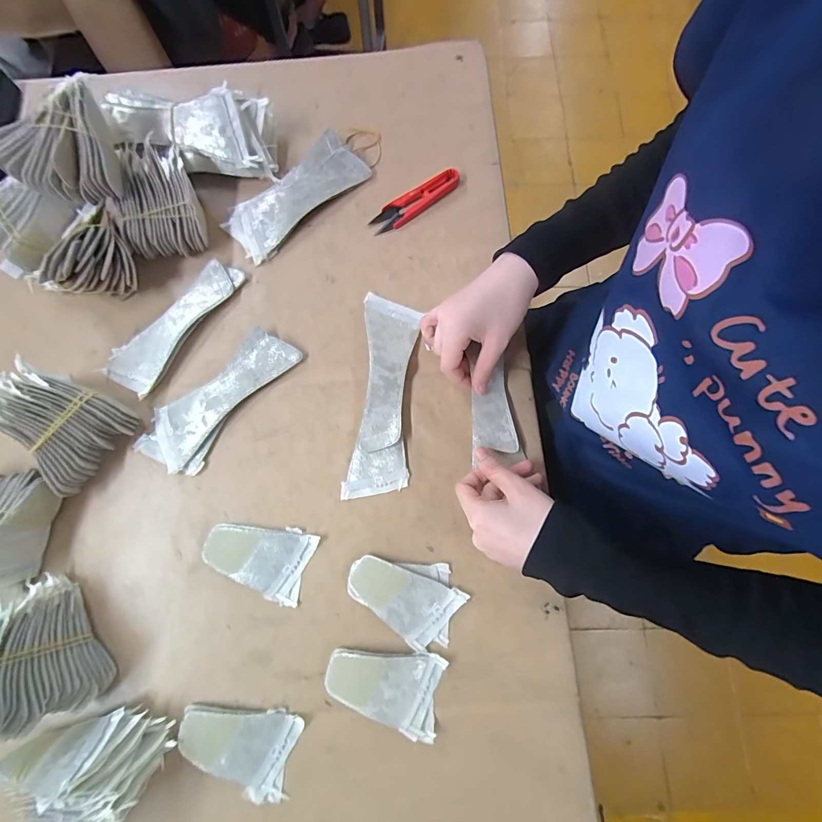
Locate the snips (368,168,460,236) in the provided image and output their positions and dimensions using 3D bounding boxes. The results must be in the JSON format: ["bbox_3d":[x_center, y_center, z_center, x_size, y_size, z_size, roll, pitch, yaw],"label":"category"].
[{"bbox_3d":[0.006,-0.244,0.459,0.113,0.015,0.029,-33,78,-7],"label":"snips"}]

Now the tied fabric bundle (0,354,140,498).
[{"bbox_3d":[-0.333,0.013,0.371,0.098,0.063,0.089,29,78,8],"label":"tied fabric bundle"}]

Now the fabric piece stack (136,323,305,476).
[{"bbox_3d":[-0.196,-0.015,0.402,0.071,0.013,0.171,37,80,9],"label":"fabric piece stack"}]

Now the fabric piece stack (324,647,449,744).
[{"bbox_3d":[-0.023,0.231,0.336,0.096,0.014,0.060,12,77,4],"label":"fabric piece stack"}]

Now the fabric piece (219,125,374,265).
[{"bbox_3d":[-0.131,-0.248,0.456,0.169,0.025,0.066,-41,79,-8],"label":"fabric piece"}]

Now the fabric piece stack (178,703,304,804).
[{"bbox_3d":[-0.145,0.277,0.328,0.096,0.013,0.062,12,77,4],"label":"fabric piece stack"}]

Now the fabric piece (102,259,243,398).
[{"bbox_3d":[-0.252,-0.096,0.424,0.064,0.016,0.165,32,79,8],"label":"fabric piece"}]

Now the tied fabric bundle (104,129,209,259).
[{"bbox_3d":[-0.279,-0.232,0.437,0.084,0.055,0.117,-24,77,-5],"label":"tied fabric bundle"}]

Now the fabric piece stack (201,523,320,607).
[{"bbox_3d":[-0.140,0.132,0.364,0.095,0.011,0.062,16,77,5],"label":"fabric piece stack"}]

